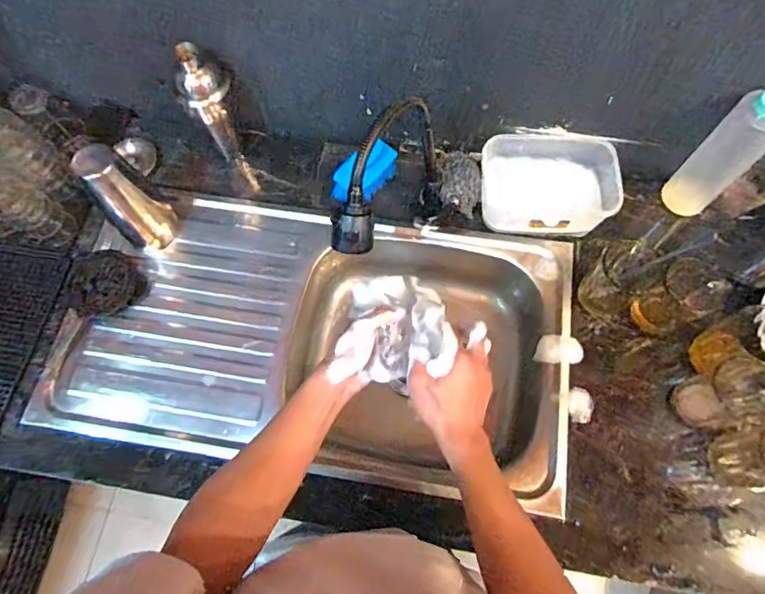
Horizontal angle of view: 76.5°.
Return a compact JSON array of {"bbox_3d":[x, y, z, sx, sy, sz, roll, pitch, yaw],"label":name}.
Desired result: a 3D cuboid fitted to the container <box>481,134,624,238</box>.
[{"bbox_3d":[0.264,-0.167,0.756,0.211,0.077,0.148,3,69,2],"label":"container"}]

